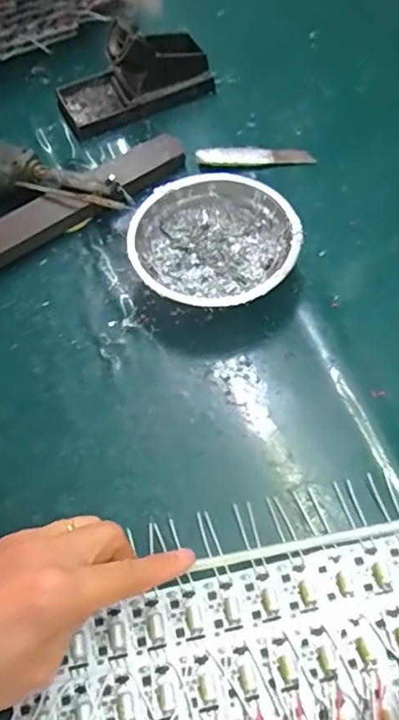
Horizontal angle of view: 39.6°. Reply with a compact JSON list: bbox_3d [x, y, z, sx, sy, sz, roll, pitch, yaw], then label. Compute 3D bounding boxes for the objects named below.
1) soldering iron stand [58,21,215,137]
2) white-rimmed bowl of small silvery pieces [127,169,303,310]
[{"bbox_3d":[-0.065,-0.281,0.534,0.150,0.058,0.078,-18,61,-6],"label":"soldering iron stand"},{"bbox_3d":[0.011,-0.086,0.428,0.121,0.041,0.128,-2,61,3],"label":"white-rimmed bowl of small silvery pieces"}]

